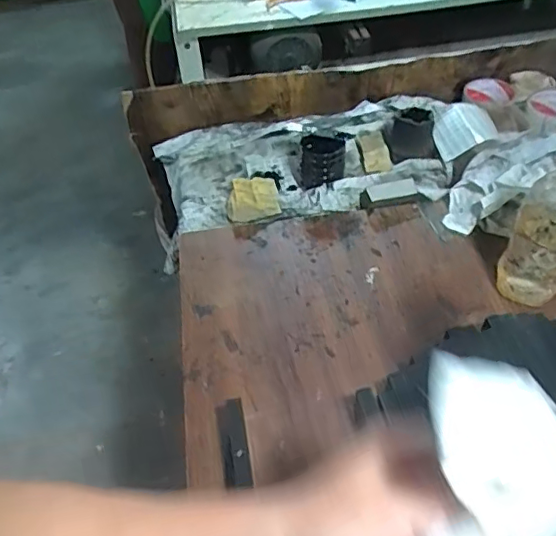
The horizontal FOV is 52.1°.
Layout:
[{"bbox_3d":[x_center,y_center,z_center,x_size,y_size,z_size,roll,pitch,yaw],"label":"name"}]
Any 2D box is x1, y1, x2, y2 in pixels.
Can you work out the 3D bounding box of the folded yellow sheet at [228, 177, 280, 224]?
[{"bbox_3d":[-0.035,-0.096,0.783,0.070,0.033,0.059,-10,50,-3],"label":"folded yellow sheet"}]

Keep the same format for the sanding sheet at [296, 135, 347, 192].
[{"bbox_3d":[0.061,-0.146,0.787,0.068,0.055,0.058,2,50,7],"label":"sanding sheet"}]

